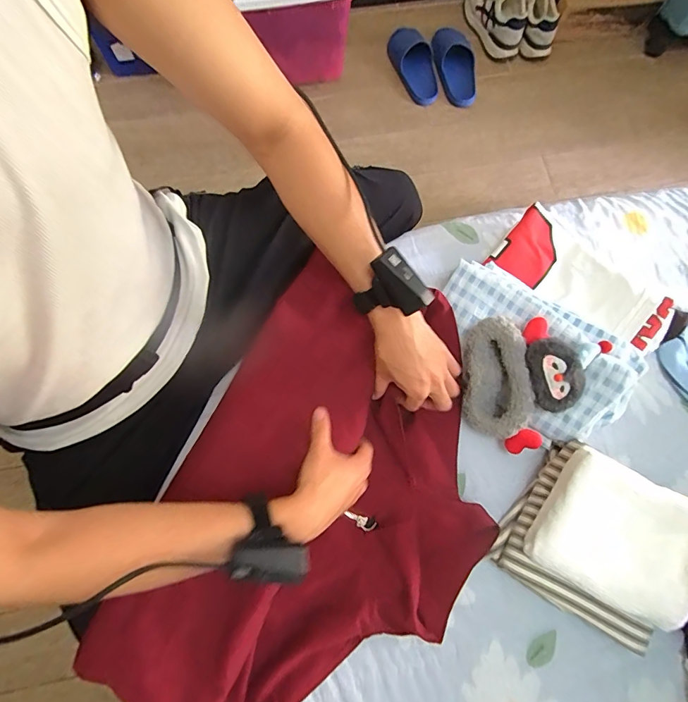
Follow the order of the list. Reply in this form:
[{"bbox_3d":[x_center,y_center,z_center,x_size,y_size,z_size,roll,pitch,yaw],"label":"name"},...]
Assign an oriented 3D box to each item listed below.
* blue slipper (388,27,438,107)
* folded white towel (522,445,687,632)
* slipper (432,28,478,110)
[{"bbox_3d":[0.228,-0.861,1.223,0.105,0.083,0.225,-25,79,-7],"label":"blue slipper"},{"bbox_3d":[0.336,0.224,0.484,0.180,0.045,0.155,29,77,5],"label":"folded white towel"},{"bbox_3d":[0.335,-0.877,1.232,0.105,0.066,0.256,-14,77,-5],"label":"slipper"}]

